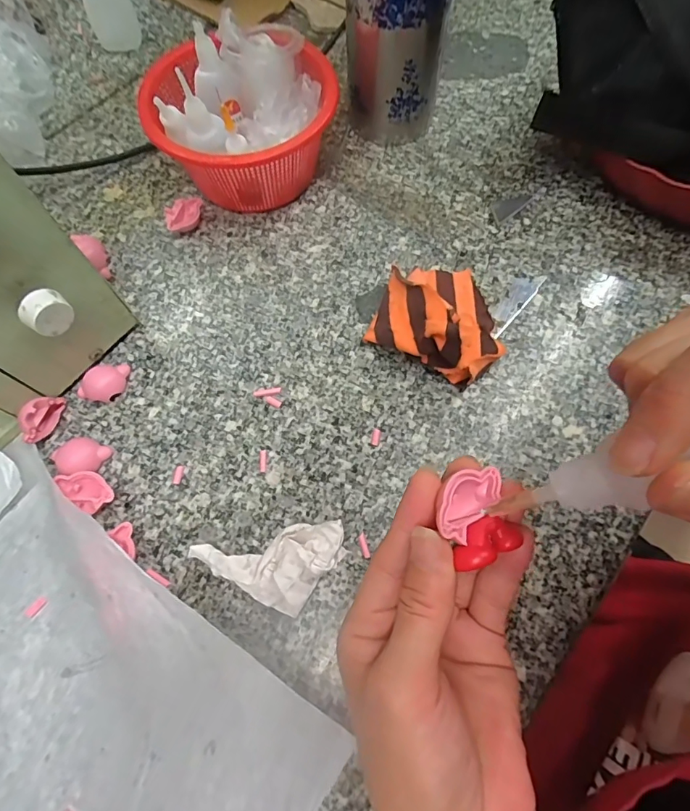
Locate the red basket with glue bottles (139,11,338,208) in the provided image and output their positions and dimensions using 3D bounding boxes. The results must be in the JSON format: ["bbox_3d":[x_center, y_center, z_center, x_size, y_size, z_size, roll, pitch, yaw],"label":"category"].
[{"bbox_3d":[-0.080,-0.223,0.367,0.143,0.087,0.136,3,68,2],"label":"red basket with glue bottles"}]

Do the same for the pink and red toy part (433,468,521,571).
[{"bbox_3d":[0.050,0.043,0.175,0.030,0.017,0.036,-7,69,-4],"label":"pink and red toy part"}]

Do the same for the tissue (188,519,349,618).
[{"bbox_3d":[-0.044,0.100,0.270,0.091,0.024,0.047,-11,68,-3],"label":"tissue"}]

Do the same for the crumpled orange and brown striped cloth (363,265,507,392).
[{"bbox_3d":[0.075,-0.072,0.327,0.092,0.039,0.093,26,71,11],"label":"crumpled orange and brown striped cloth"}]

